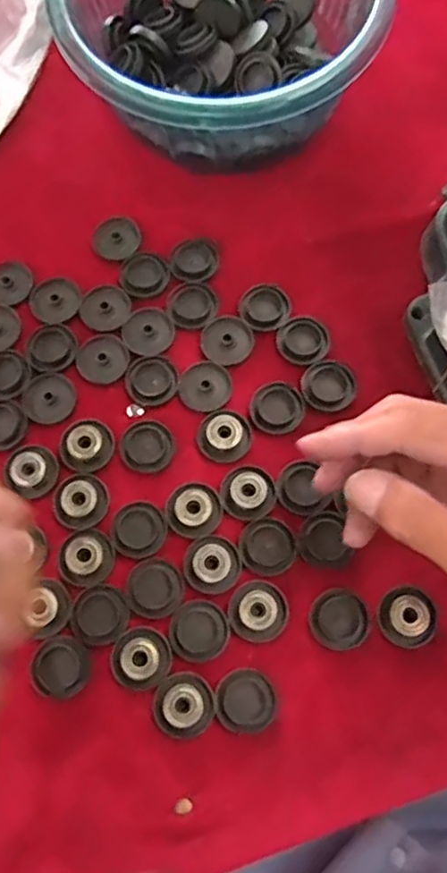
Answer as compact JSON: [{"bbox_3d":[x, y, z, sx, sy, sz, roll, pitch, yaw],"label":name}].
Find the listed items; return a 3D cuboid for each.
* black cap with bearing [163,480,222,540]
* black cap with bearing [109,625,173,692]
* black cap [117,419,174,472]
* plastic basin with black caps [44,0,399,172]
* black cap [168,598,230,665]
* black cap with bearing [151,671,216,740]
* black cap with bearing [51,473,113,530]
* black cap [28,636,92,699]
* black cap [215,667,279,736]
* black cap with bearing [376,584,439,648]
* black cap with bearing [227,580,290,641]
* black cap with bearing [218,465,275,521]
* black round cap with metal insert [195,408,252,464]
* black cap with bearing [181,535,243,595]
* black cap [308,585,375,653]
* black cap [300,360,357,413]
[{"bbox_3d":[-0.017,0.043,0.389,0.033,0.009,0.032,0,73,1],"label":"black cap with bearing"},{"bbox_3d":[-0.046,0.122,0.363,0.033,0.007,0.032,0,73,1],"label":"black cap with bearing"},{"bbox_3d":[-0.047,0.006,0.404,0.032,0.006,0.031,0,73,1],"label":"black cap"},{"bbox_3d":[-0.004,-0.273,0.444,0.194,0.091,0.199,0,73,1],"label":"plastic basin with black caps"},{"bbox_3d":[-0.014,0.108,0.368,0.033,0.004,0.032,0,73,1],"label":"black cap"},{"bbox_3d":[-0.022,0.146,0.356,0.033,0.006,0.033,0,73,1],"label":"black cap with bearing"},{"bbox_3d":[-0.085,0.038,0.391,0.032,0.010,0.032,0,73,1],"label":"black cap with bearing"},{"bbox_3d":[-0.091,0.130,0.370,0.032,0.014,0.032,0,73,1],"label":"black cap"},{"bbox_3d":[0.012,0.144,0.359,0.032,0.004,0.032,0,73,1],"label":"black cap"},{"bbox_3d":[0.103,0.101,0.368,0.029,0.010,0.033,-40,76,-11],"label":"black cap with bearing"},{"bbox_3d":[0.020,0.099,0.372,0.033,0.004,0.033,0,73,1],"label":"black cap with bearing"},{"bbox_3d":[0.015,0.033,0.392,0.032,0.007,0.032,0,73,1],"label":"black cap with bearing"},{"bbox_3d":[0.001,-0.001,0.404,0.032,0.009,0.031,0,73,1],"label":"black round cap with metal insert"},{"bbox_3d":[-0.006,0.073,0.378,0.033,0.005,0.033,0,73,1],"label":"black cap with bearing"},{"bbox_3d":[0.066,0.103,0.372,0.033,0.004,0.033,0,73,1],"label":"black cap"},{"bbox_3d":[0.066,-0.032,0.411,0.035,0.006,0.033,0,73,1],"label":"black cap"}]

